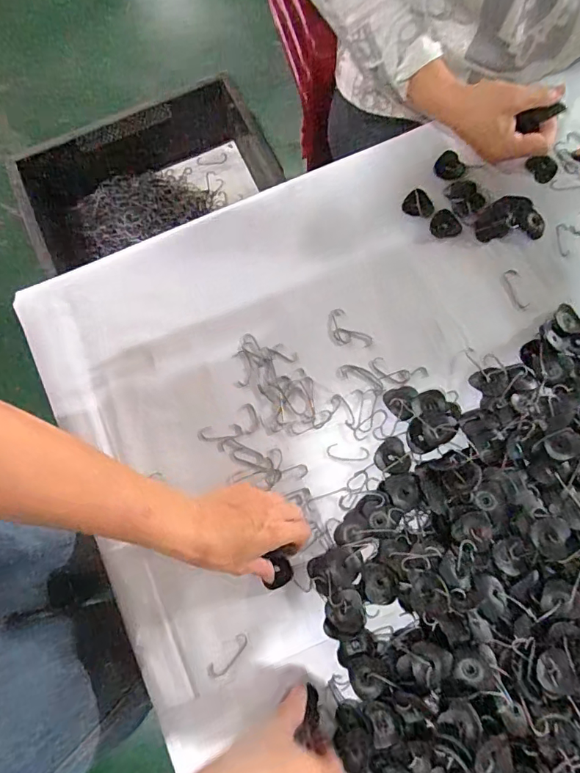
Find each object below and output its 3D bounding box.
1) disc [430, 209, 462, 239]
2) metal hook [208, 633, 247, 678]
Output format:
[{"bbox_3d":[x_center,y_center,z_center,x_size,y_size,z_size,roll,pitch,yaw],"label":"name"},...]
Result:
[{"bbox_3d":[0.176,-0.183,0.550,0.033,0.006,0.033,0,74,1],"label":"disc"},{"bbox_3d":[-0.057,0.253,0.452,0.016,0.005,0.048,43,80,12],"label":"metal hook"}]

